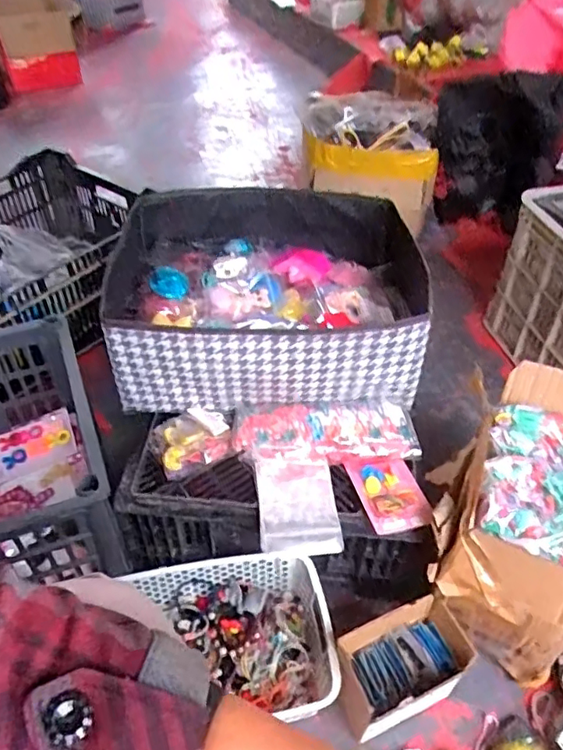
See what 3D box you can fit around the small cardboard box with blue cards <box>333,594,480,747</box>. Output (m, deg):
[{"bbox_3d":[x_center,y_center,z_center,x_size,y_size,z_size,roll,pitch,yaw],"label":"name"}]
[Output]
[{"bbox_3d":[0.145,0.334,0.677,0.165,0.074,0.090,-16,47,-17],"label":"small cardboard box with blue cards"}]

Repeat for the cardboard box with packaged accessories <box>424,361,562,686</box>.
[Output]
[{"bbox_3d":[0.314,0.168,0.752,0.211,0.202,0.339,18,47,17],"label":"cardboard box with packaged accessories"}]

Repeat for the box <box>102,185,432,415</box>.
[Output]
[{"bbox_3d":[-0.026,-0.124,0.860,0.420,0.145,0.366,-1,45,-2],"label":"box"}]

